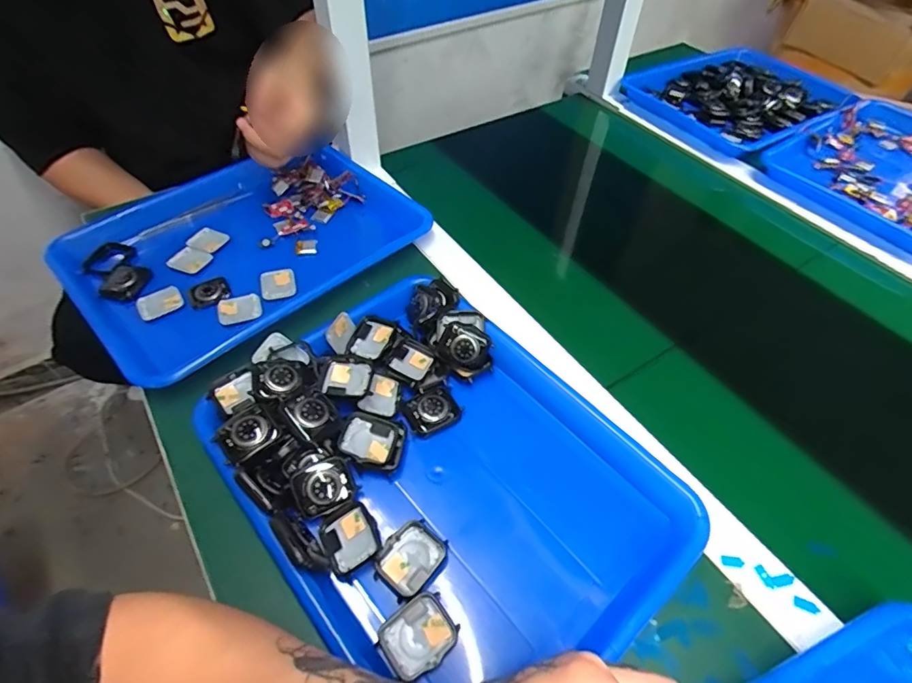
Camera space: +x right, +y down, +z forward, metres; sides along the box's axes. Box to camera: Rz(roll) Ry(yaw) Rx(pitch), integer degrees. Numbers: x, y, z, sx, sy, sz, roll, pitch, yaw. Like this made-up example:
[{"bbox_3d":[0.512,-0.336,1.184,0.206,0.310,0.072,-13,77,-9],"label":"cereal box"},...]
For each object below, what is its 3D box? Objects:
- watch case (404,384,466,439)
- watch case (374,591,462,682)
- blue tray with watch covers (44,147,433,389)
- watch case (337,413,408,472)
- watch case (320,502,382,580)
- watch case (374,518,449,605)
[{"bbox_3d":[-0.019,0.060,0.414,0.045,0.015,0.034,-24,56,-18],"label":"watch case"},{"bbox_3d":[-0.024,0.189,0.311,0.045,0.018,0.038,-31,58,-22],"label":"watch case"},{"bbox_3d":[-0.234,-0.114,0.552,0.269,0.041,0.349,38,61,26],"label":"blue tray with watch covers"},{"bbox_3d":[-0.064,0.078,0.382,0.049,0.010,0.039,17,51,-7],"label":"watch case"},{"bbox_3d":[-0.073,0.138,0.341,0.038,0.017,0.042,-23,56,-18],"label":"watch case"},{"bbox_3d":[-0.031,0.152,0.339,0.038,0.017,0.046,31,58,22],"label":"watch case"}]

